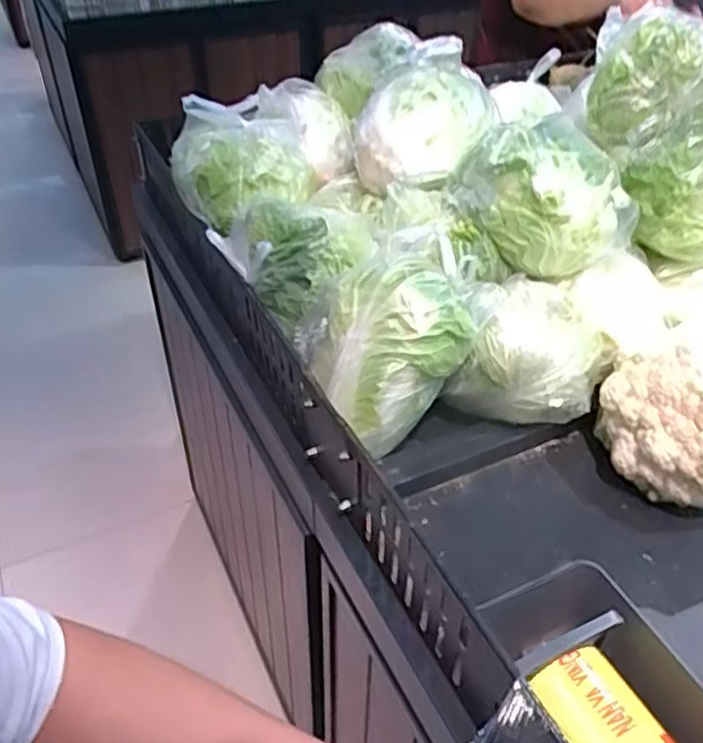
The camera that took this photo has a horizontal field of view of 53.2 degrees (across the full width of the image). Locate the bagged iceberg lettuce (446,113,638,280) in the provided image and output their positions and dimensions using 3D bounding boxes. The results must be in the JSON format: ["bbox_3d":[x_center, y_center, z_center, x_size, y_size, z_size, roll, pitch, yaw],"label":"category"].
[{"bbox_3d":[0.223,-0.194,0.799,0.173,0.127,0.155,-21,46,-24],"label":"bagged iceberg lettuce"}]

